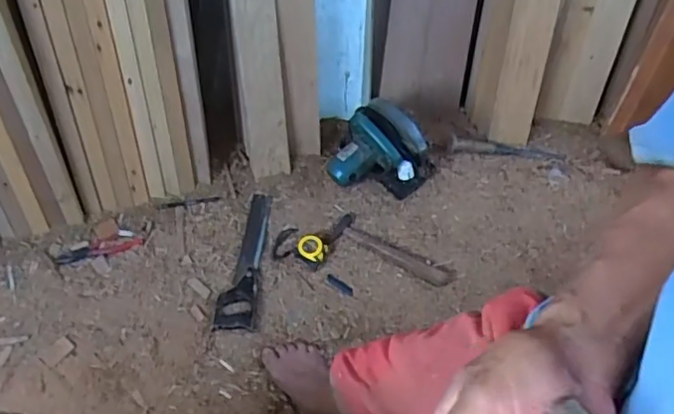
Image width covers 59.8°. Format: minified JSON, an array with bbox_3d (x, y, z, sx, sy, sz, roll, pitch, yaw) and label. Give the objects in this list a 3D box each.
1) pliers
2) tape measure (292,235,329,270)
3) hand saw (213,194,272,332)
[{"bbox_3d":[-0.546,0.091,1.353,0.188,0.014,0.055,-11,58,-12],"label":"pliers"},{"bbox_3d":[-0.058,0.098,1.354,0.072,0.038,0.066,31,59,15],"label":"tape measure"},{"bbox_3d":[-0.215,0.115,1.359,0.089,0.029,0.350,4,56,-2],"label":"hand saw"}]

